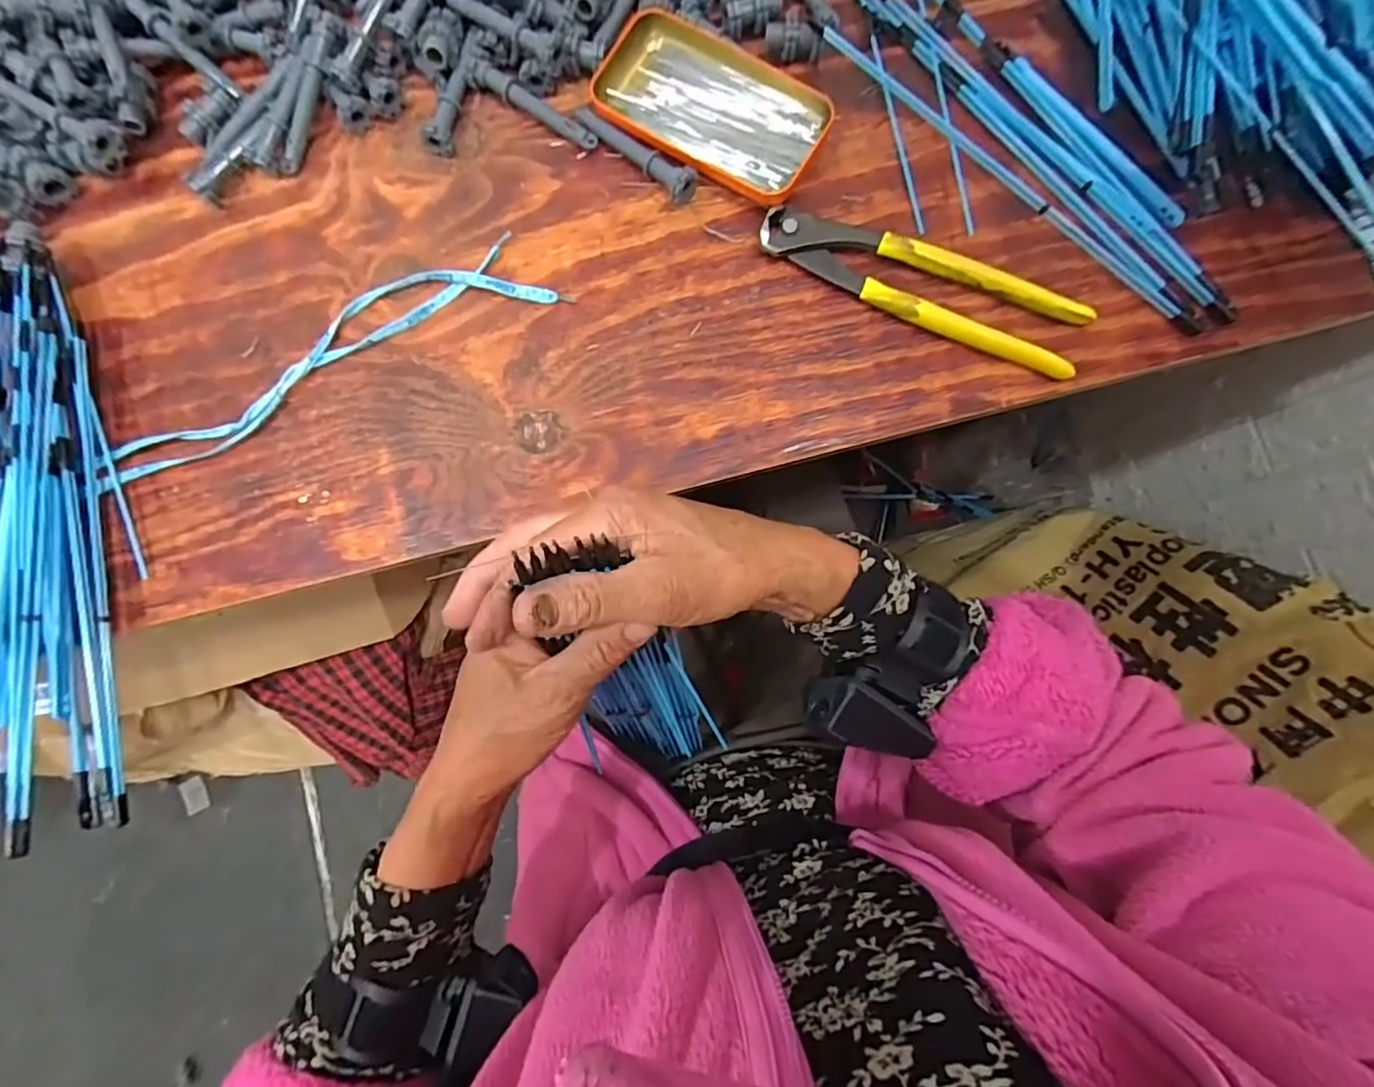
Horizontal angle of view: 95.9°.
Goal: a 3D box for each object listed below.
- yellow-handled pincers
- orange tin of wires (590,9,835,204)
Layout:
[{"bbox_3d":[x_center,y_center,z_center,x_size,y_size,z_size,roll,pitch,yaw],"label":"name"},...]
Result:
[{"bbox_3d":[0.141,-0.157,0.376,0.198,0.018,0.044,25,84,5],"label":"yellow-handled pincers"},{"bbox_3d":[0.015,-0.277,0.395,0.146,0.018,0.085,29,84,6],"label":"orange tin of wires"}]

